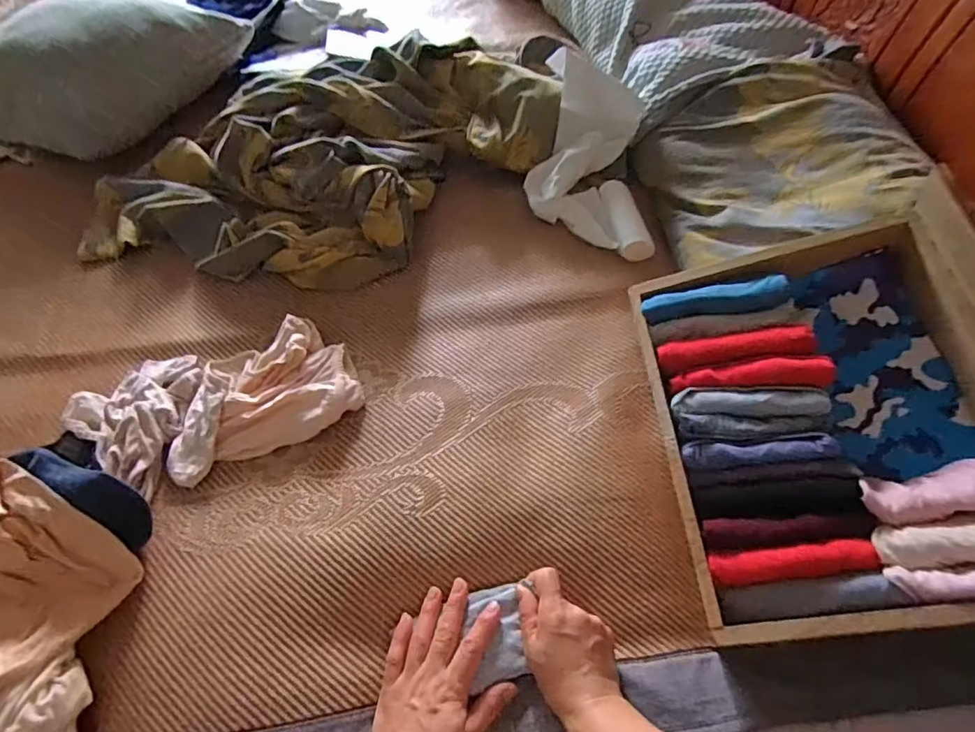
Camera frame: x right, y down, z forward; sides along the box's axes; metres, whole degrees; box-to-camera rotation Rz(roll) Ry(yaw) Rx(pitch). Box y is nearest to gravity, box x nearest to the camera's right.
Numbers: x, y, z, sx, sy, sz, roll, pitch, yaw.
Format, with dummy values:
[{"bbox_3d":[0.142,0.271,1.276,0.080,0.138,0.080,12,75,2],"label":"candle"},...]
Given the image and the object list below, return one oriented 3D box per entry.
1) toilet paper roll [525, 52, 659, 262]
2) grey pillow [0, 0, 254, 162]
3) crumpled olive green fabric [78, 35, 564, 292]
[{"bbox_3d":[0.147,-0.304,0.814,0.174,0.078,0.332,-1,75,0],"label":"toilet paper roll"},{"bbox_3d":[-0.648,-0.502,0.927,0.400,0.138,0.289,10,55,7],"label":"grey pillow"},{"bbox_3d":[-0.242,-0.322,0.839,0.681,0.114,0.443,-35,61,-22],"label":"crumpled olive green fabric"}]

